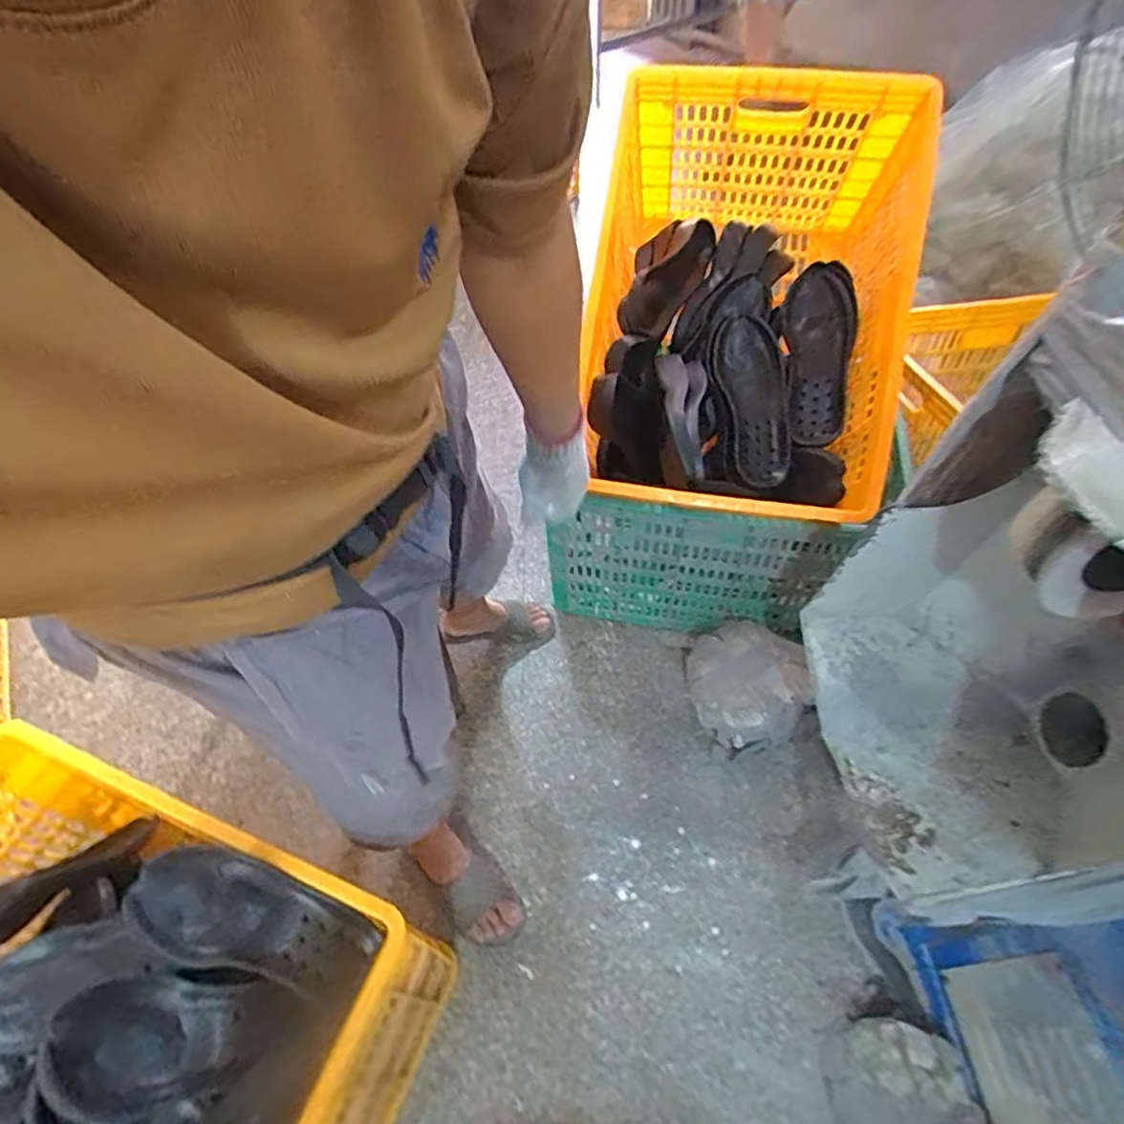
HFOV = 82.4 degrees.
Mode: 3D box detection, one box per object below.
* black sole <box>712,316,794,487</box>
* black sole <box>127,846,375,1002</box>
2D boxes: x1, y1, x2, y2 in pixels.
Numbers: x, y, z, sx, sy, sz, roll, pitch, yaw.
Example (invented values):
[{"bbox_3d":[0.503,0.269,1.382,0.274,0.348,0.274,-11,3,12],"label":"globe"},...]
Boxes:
[{"bbox_3d":[0.332,-0.275,1.109,0.107,0.060,0.294,-11,91,-8],"label":"black sole"},{"bbox_3d":[-0.341,0.405,0.726,0.274,0.052,0.116,32,53,-17],"label":"black sole"}]

